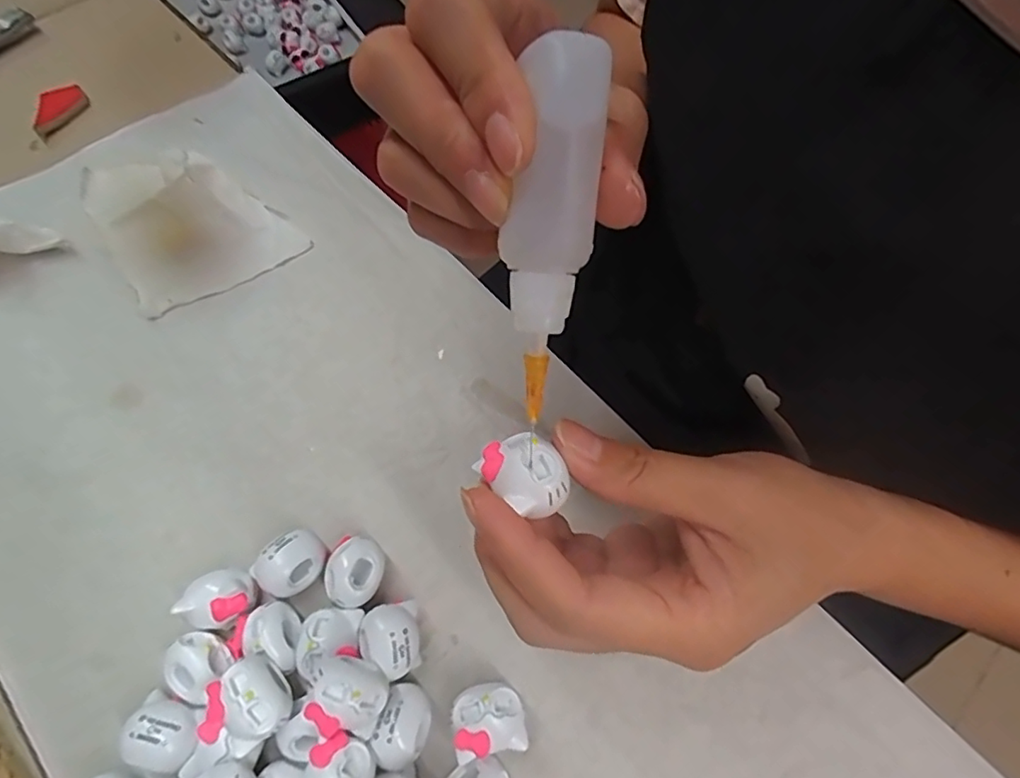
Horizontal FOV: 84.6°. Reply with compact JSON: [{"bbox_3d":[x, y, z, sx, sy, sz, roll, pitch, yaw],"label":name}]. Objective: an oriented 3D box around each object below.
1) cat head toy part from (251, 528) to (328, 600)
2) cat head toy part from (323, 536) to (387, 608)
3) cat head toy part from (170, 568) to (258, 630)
[{"bbox_3d":[-0.084,0.068,0.217,0.026,0.021,0.020,-39,74,-16],"label":"cat head toy part"},{"bbox_3d":[-0.059,0.071,0.218,0.020,0.019,0.025,7,68,1],"label":"cat head toy part"},{"bbox_3d":[-0.108,0.079,0.211,0.023,0.021,0.020,2,68,0],"label":"cat head toy part"}]

